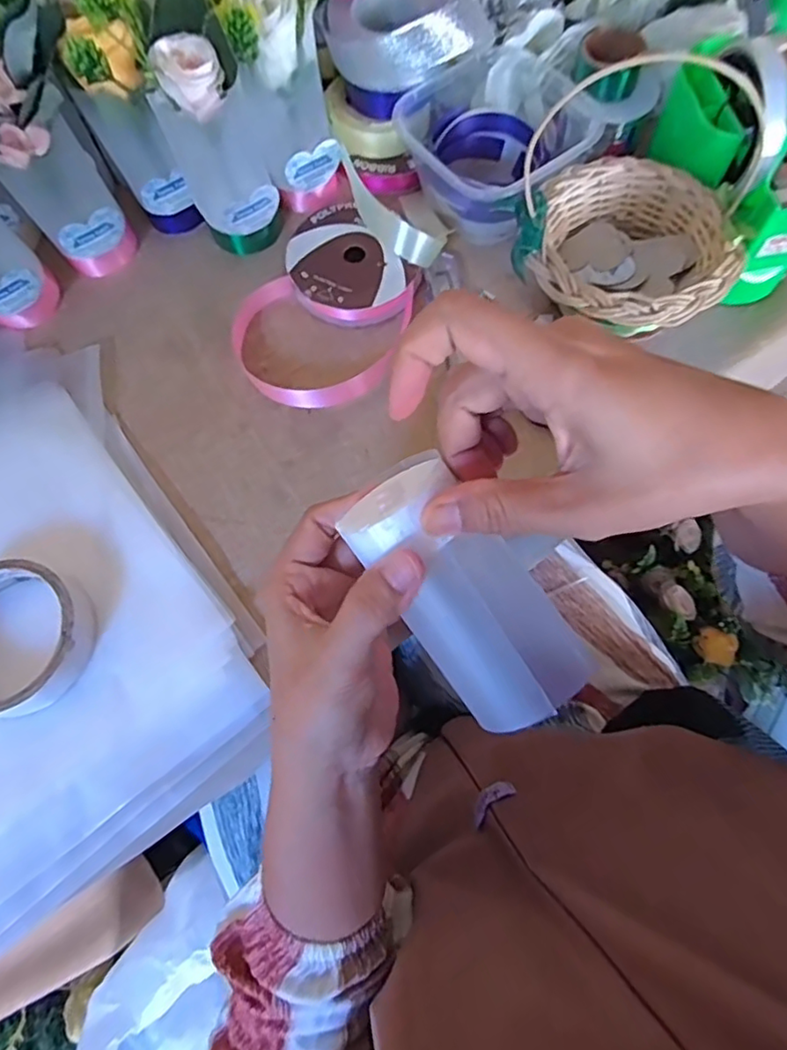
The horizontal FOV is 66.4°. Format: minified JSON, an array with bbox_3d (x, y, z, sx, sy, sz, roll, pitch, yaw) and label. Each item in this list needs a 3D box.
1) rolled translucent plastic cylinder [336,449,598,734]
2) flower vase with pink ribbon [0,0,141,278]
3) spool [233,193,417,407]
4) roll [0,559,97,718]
[{"bbox_3d":[0.028,0.031,0.254,0.051,0.048,0.122,-40,105,-14],"label":"rolled translucent plastic cylinder"},{"bbox_3d":[-0.221,-0.231,0.394,0.065,0.141,0.059,-18,70,-6],"label":"flower vase with pink ribbon"},{"bbox_3d":[-0.047,-0.151,0.420,0.113,0.031,0.145,31,73,12],"label":"spool"},{"bbox_3d":[-0.221,0.063,0.343,0.092,0.022,0.084,0,70,1],"label":"roll"}]

